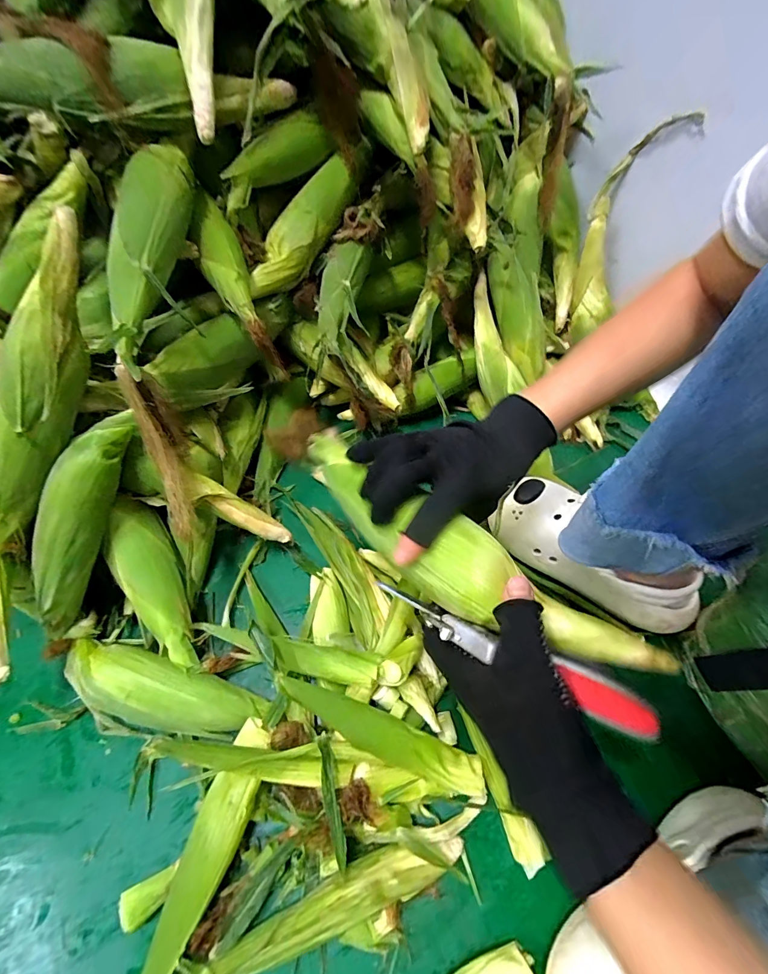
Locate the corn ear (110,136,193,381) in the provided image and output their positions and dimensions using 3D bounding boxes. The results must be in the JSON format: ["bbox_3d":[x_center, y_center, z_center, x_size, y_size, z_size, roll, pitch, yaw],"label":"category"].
[{"bbox_3d":[-0.247,-0.254,0.411,0.049,0.060,0.283,1,73,1],"label":"corn ear"}]

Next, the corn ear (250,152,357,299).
[{"bbox_3d":[-0.112,-0.345,0.534,0.047,0.050,0.216,32,87,21],"label":"corn ear"}]

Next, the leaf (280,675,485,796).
[{"bbox_3d":[-0.003,0.239,0.380,0.200,0.045,0.037,18,57,14],"label":"leaf"}]

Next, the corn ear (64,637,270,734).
[{"bbox_3d":[-0.234,0.217,0.415,0.233,0.074,0.064,11,55,9],"label":"corn ear"}]

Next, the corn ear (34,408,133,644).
[{"bbox_3d":[-0.329,0.037,0.415,0.044,0.053,0.244,20,93,14],"label":"corn ear"}]

